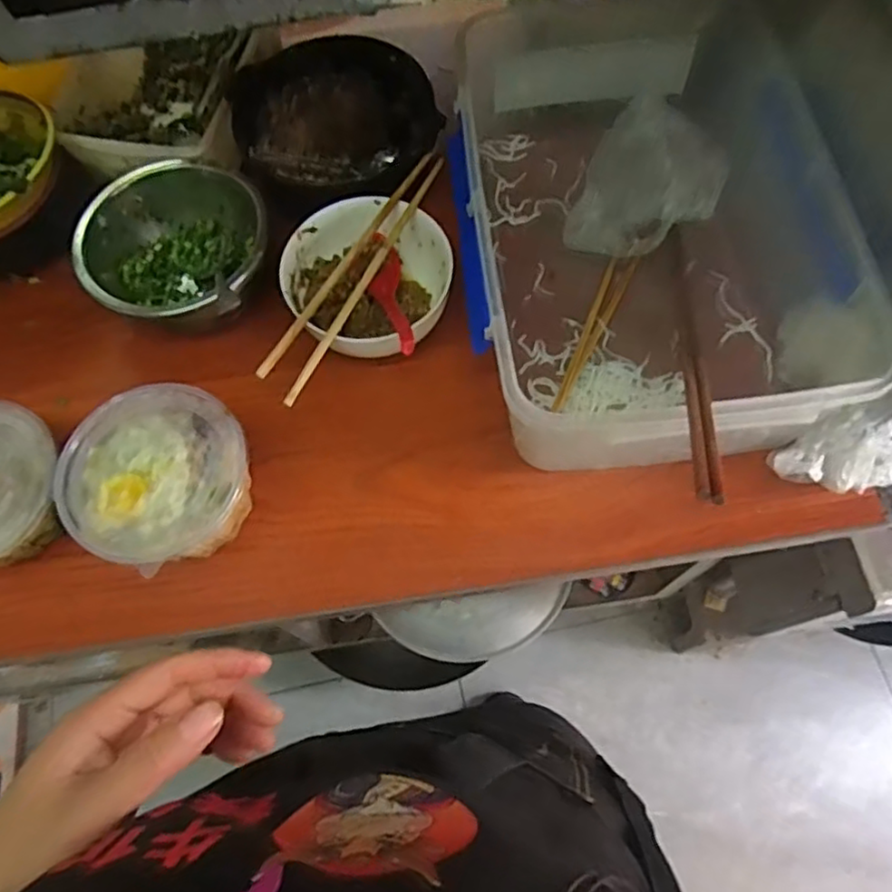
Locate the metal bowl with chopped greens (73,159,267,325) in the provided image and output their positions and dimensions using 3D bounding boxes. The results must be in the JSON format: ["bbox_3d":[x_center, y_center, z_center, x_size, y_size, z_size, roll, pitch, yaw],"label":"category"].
[{"bbox_3d":[-0.251,-0.176,0.637,0.167,0.080,0.185,-30,69,-10],"label":"metal bowl with chopped greens"}]

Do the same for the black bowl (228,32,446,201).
[{"bbox_3d":[-0.109,-0.316,0.676,0.185,0.076,0.180,-1,67,2],"label":"black bowl"}]

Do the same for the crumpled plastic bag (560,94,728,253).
[{"bbox_3d":[0.196,-0.244,0.642,0.117,0.081,0.155,26,70,12],"label":"crumpled plastic bag"}]

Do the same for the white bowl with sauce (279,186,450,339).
[{"bbox_3d":[-0.077,-0.151,0.620,0.137,0.075,0.150,-1,67,2],"label":"white bowl with sauce"}]

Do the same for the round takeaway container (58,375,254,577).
[{"bbox_3d":[-0.225,0.033,0.548,0.137,0.093,0.135,-1,67,2],"label":"round takeaway container"}]

